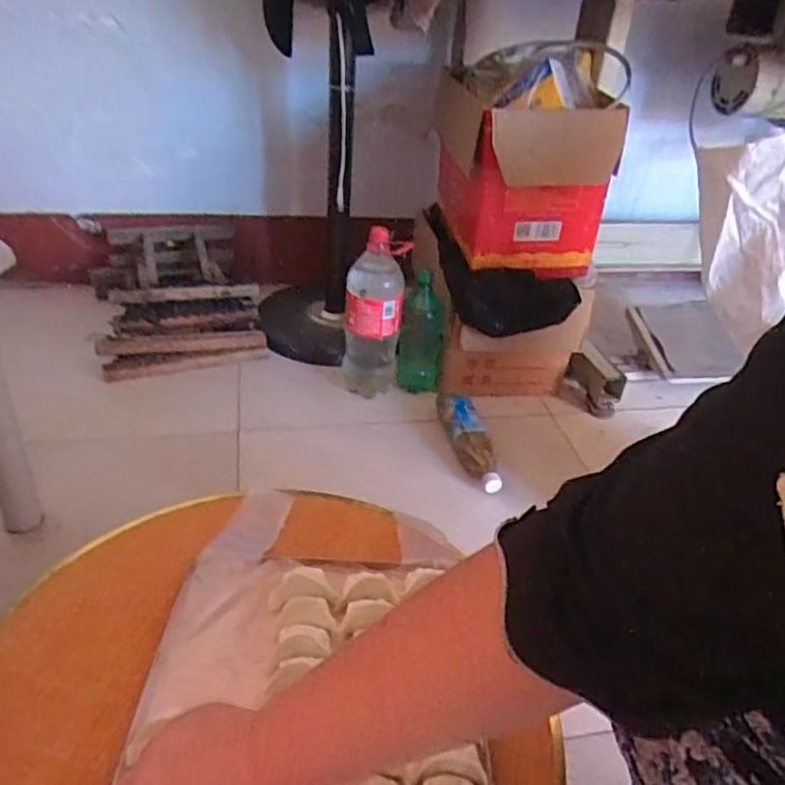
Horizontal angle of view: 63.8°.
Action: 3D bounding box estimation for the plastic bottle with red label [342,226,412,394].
[{"bbox_3d":[-0.034,-0.142,1.163,0.104,0.310,0.089,2,35,-6],"label":"plastic bottle with red label"}]

